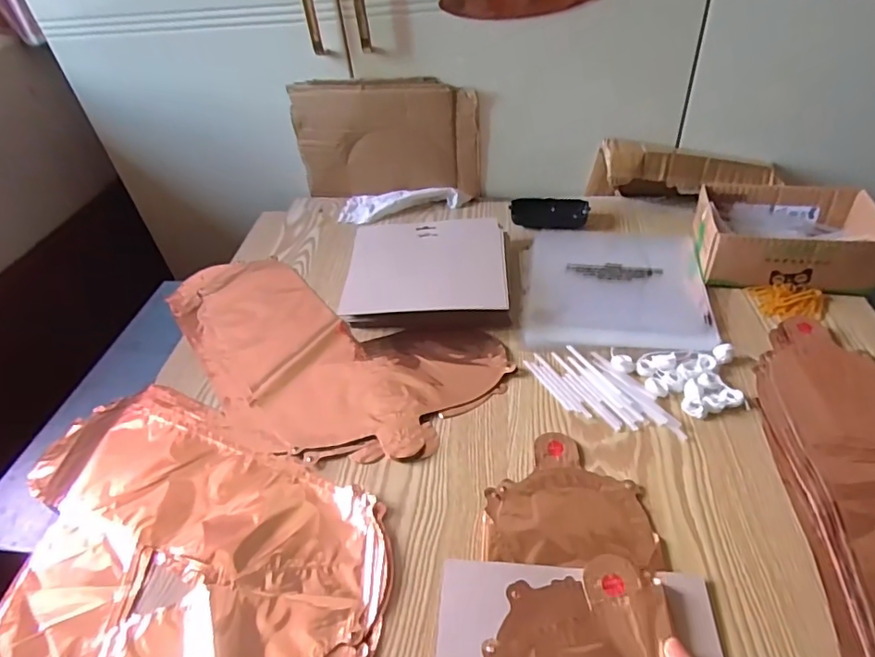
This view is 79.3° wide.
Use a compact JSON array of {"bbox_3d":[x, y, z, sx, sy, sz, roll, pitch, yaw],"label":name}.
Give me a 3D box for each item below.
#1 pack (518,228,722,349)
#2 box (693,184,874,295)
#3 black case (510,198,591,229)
[{"bbox_3d":[0.216,-0.060,0.648,0.204,0.007,0.229,3,44,12],"label":"pack"},{"bbox_3d":[0.413,-0.111,0.629,0.178,0.063,0.128,5,44,13],"label":"box"},{"bbox_3d":[0.165,-0.170,0.779,0.110,0.017,0.065,4,44,13],"label":"black case"}]

